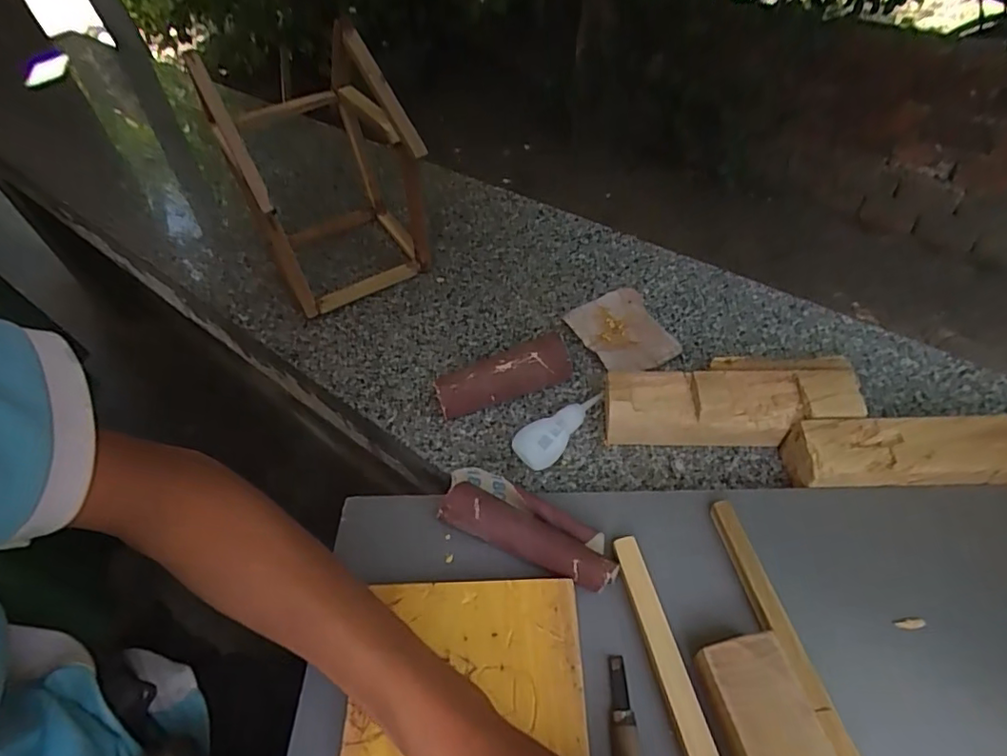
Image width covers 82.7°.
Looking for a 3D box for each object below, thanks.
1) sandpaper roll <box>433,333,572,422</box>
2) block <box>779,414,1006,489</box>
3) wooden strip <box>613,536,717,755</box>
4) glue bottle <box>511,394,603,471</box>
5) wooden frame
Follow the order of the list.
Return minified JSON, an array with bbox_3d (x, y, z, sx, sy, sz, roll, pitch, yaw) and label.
[{"bbox_3d":[0.001,0.001,0.428,0.102,0.032,0.028,-21,52,-11],"label":"sandpaper roll"},{"bbox_3d":[0.264,0.051,0.351,0.164,0.043,0.041,-1,51,6],"label":"block"},{"bbox_3d":[0.088,0.169,0.253,0.013,0.008,0.209,-13,50,-4],"label":"wooden strip"},{"bbox_3d":[0.042,0.035,0.403,0.075,0.016,0.029,-31,54,-18],"label":"glue bottle"},{"bbox_3d":[-0.152,-0.183,0.491,0.141,0.186,0.154,-27,53,-15],"label":"wooden frame"}]

